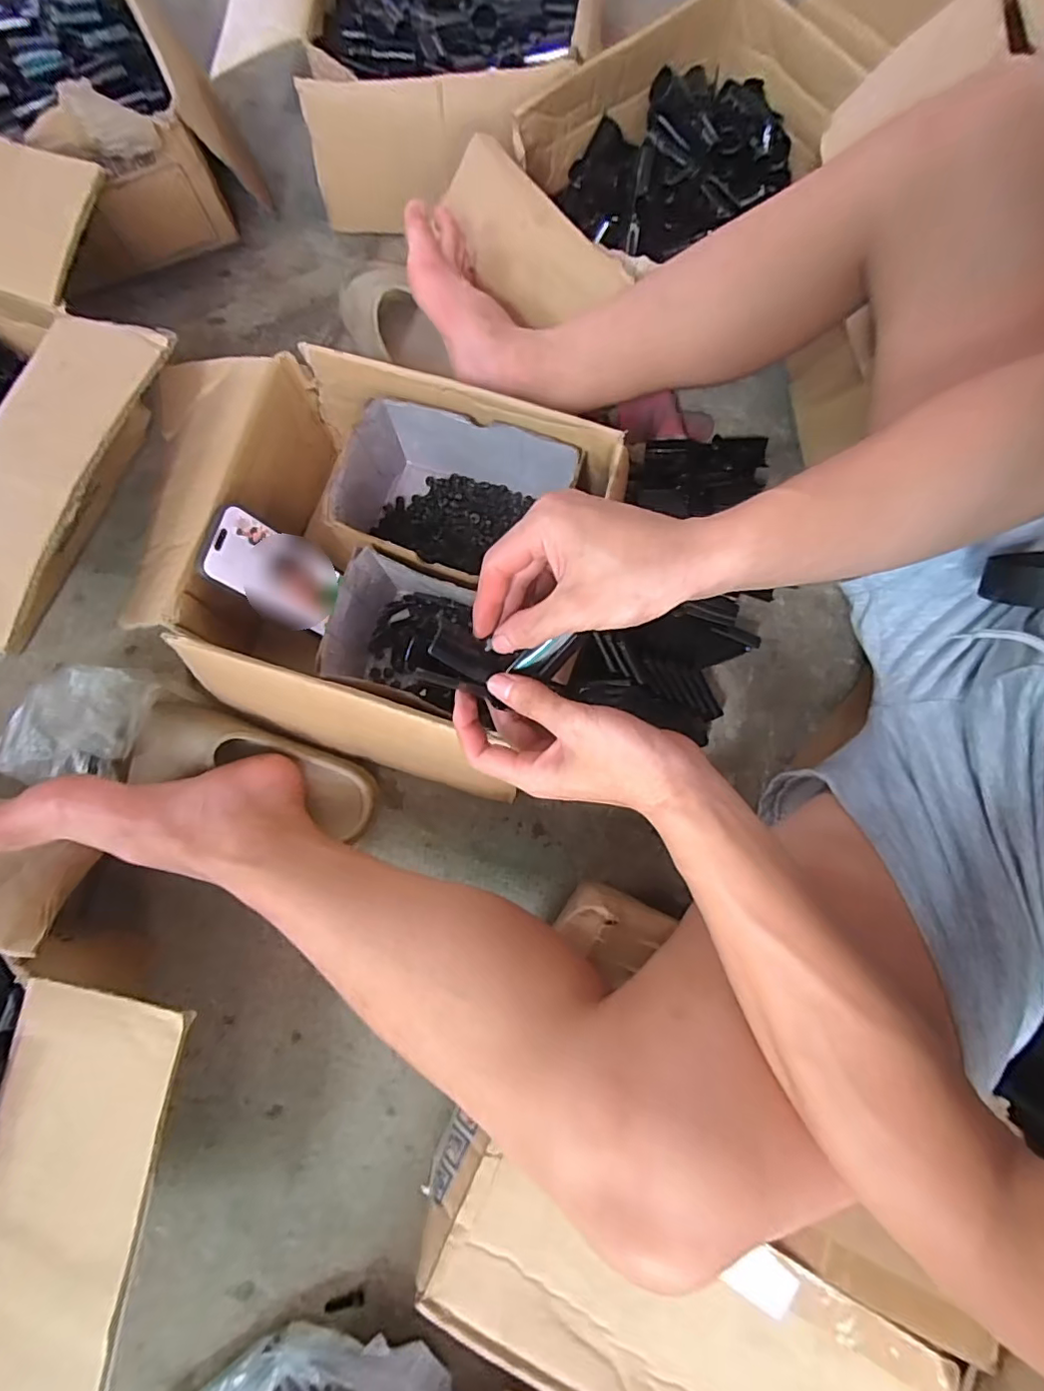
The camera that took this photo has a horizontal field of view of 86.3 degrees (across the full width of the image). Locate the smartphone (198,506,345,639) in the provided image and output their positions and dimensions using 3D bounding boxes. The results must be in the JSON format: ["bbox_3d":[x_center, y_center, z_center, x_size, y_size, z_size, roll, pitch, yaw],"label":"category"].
[{"bbox_3d":[-0.226,-0.113,0.514,0.010,0.128,0.069,15,80,33],"label":"smartphone"}]

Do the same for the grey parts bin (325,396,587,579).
[{"bbox_3d":[-0.065,-0.182,0.550,0.210,0.099,0.143,18,78,4],"label":"grey parts bin"}]

